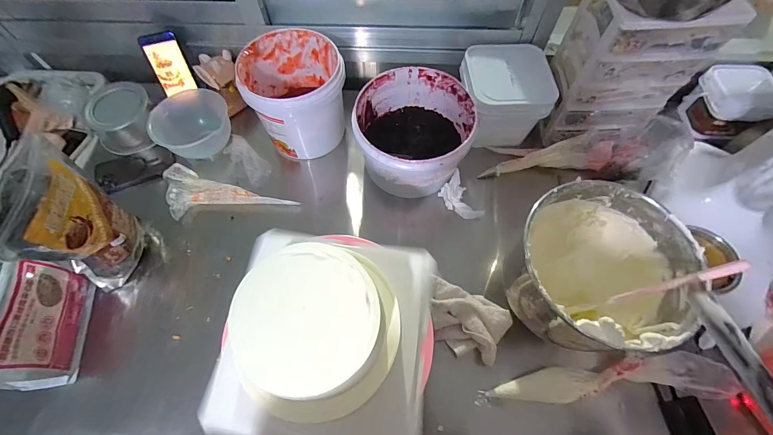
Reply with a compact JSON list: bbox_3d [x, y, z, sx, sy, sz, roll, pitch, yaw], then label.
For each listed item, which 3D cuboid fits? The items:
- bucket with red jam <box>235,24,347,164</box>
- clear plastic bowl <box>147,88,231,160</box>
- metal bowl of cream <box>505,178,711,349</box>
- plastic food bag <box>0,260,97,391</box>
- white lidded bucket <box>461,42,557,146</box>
[{"bbox_3d":[-0.191,-0.255,0.733,0.197,0.191,0.173,-26,66,-12],"label":"bucket with red jam"},{"bbox_3d":[-0.424,-0.212,0.741,0.157,0.081,0.139,-23,66,-11],"label":"clear plastic bowl"},{"bbox_3d":[0.296,0.087,0.514,0.217,0.177,0.220,0,64,0],"label":"metal bowl of cream"},{"bbox_3d":[-0.549,0.164,0.522,0.057,0.164,0.181,-1,64,0],"label":"plastic food bag"},{"bbox_3d":[0.246,-0.256,0.735,0.171,0.143,0.165,-4,64,-2],"label":"white lidded bucket"}]

